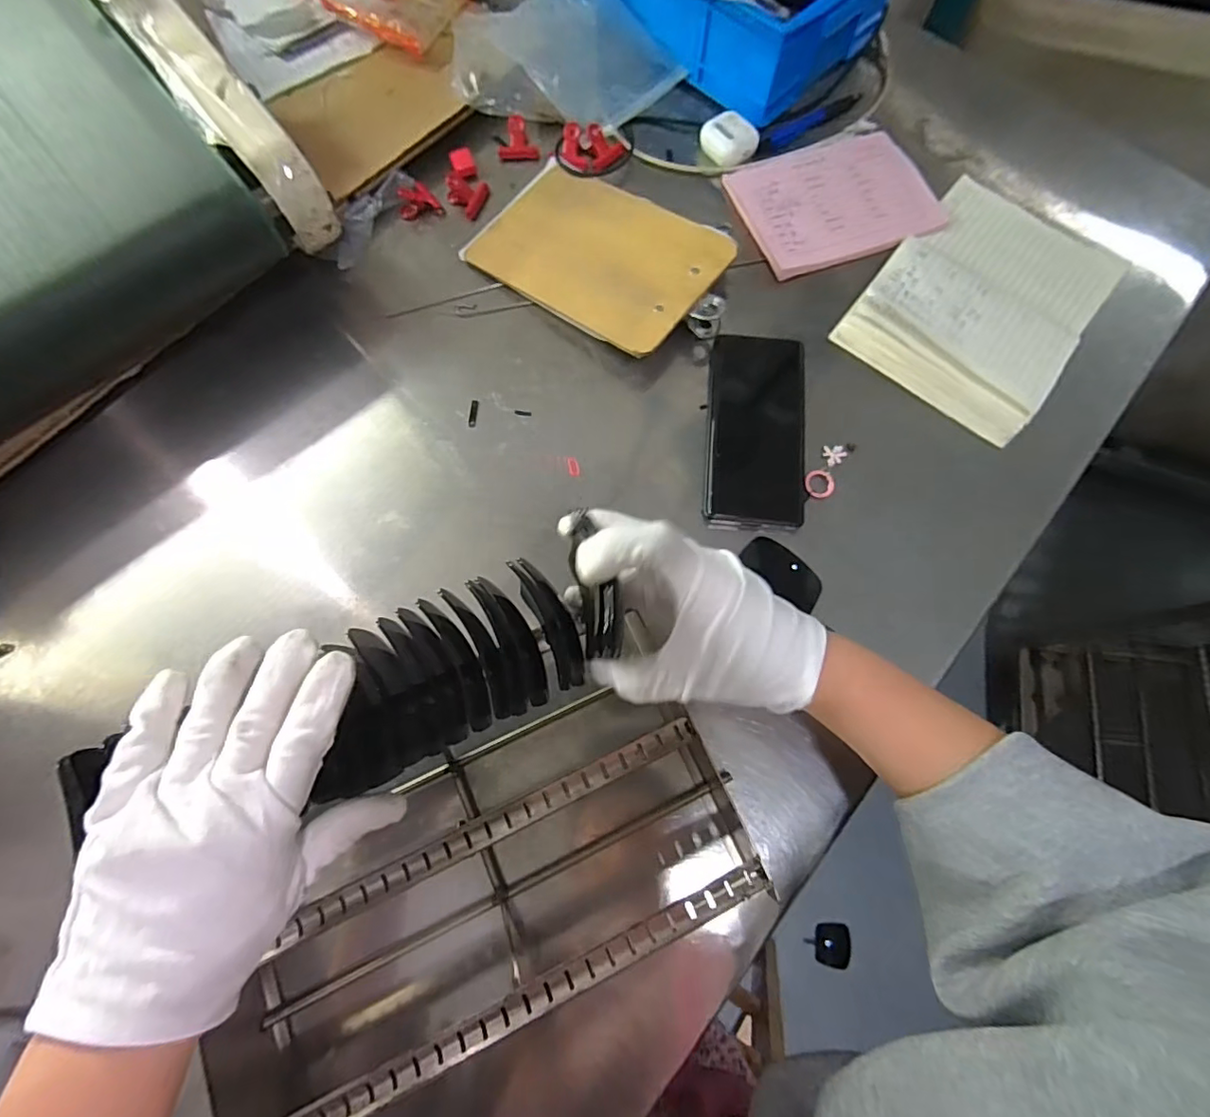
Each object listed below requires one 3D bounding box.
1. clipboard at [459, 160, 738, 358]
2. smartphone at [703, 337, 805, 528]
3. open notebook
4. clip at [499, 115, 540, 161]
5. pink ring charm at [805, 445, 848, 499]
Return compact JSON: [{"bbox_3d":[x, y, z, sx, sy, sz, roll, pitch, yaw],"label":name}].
[{"bbox_3d":[-0.007,-0.274,0.492,0.212,0.033,0.142,35,76,10],"label":"clipboard"},{"bbox_3d":[0.124,-0.106,0.454,0.077,0.015,0.164,5,73,1],"label":"smartphone"},{"bbox_3d":[0.338,-0.233,0.487,0.168,0.020,0.236,38,77,10],"label":"open notebook"},{"bbox_3d":[-0.087,-0.414,0.543,0.039,0.018,0.039,-11,74,-4],"label":"clip"},{"bbox_3d":[0.180,-0.070,0.449,0.023,0.005,0.050,33,76,9],"label":"pink ring charm"}]

